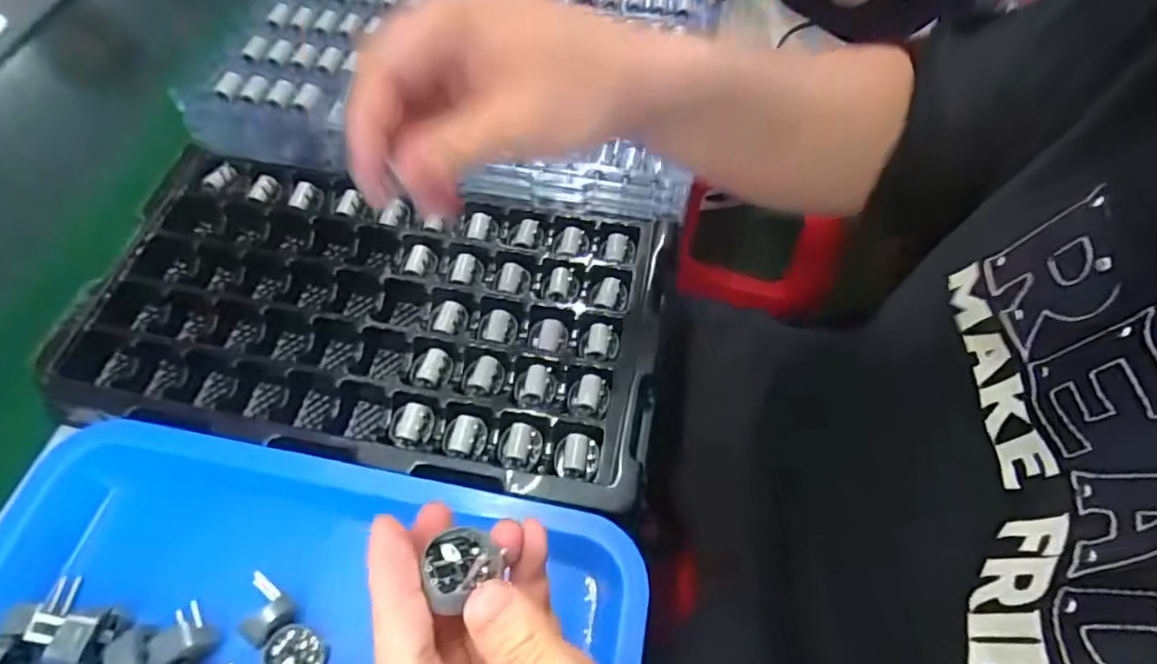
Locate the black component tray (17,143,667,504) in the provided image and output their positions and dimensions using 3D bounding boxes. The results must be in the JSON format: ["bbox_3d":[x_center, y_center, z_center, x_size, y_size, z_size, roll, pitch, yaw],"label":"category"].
[{"bbox_3d":[-0.126,-0.012,0.388,0.356,0.045,0.201,9,61,6],"label":"black component tray"}]

